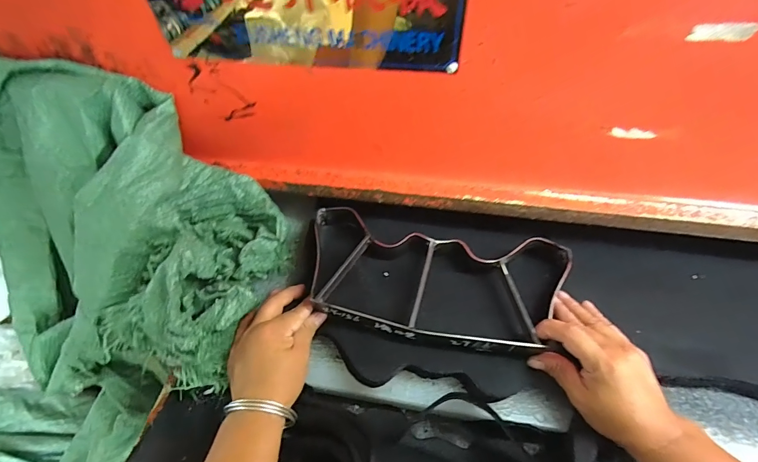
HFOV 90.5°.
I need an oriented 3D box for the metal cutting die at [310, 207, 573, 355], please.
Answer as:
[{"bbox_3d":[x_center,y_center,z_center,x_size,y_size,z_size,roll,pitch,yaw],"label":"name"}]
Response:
[{"bbox_3d":[0.057,0.054,0.421,0.291,0.040,0.135,11,53,7],"label":"metal cutting die"}]

